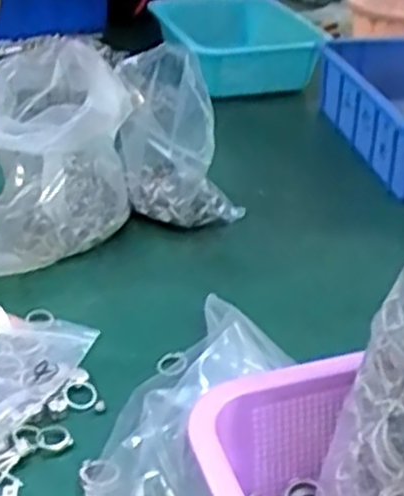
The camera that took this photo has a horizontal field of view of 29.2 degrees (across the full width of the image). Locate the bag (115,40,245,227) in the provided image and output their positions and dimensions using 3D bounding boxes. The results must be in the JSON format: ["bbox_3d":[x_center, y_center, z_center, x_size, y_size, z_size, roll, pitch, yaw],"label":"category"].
[{"bbox_3d":[-0.023,-0.092,0.689,0.098,0.152,0.077,15,34,23],"label":"bag"}]

